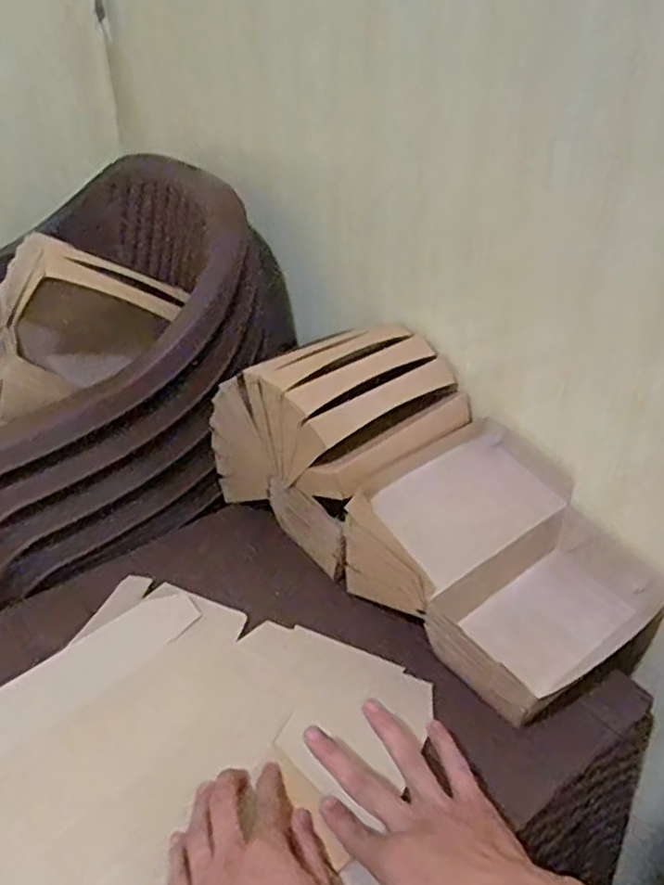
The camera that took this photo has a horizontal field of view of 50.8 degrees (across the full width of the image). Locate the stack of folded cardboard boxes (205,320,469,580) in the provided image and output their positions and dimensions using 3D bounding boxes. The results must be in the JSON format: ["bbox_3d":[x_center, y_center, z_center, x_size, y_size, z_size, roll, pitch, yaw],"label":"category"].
[{"bbox_3d":[0.008,-0.026,0.747,0.186,0.166,0.207,-25,42,-31],"label":"stack of folded cardboard boxes"}]

